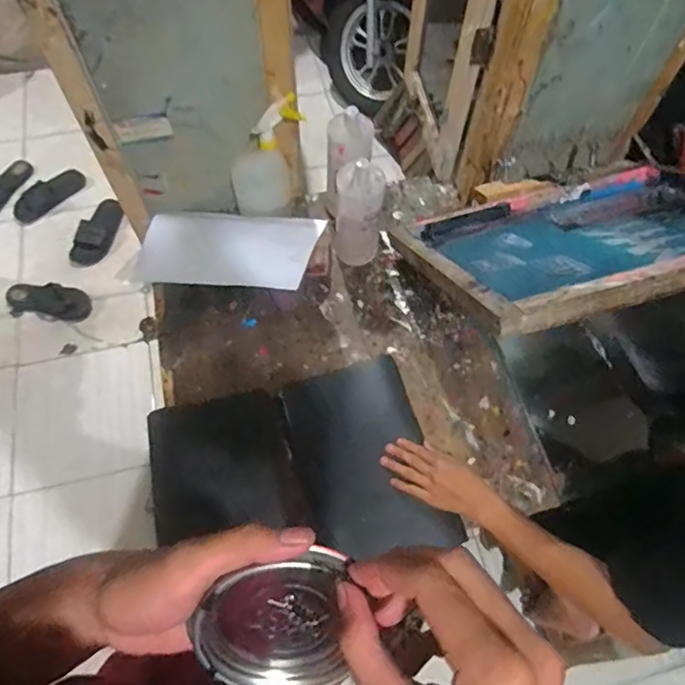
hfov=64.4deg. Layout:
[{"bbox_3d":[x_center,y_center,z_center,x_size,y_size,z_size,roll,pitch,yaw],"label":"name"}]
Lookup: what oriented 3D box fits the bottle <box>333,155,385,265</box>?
[{"bbox_3d":[0.026,-0.231,0.992,0.092,0.216,0.072,-11,63,-6],"label":"bottle"}]

